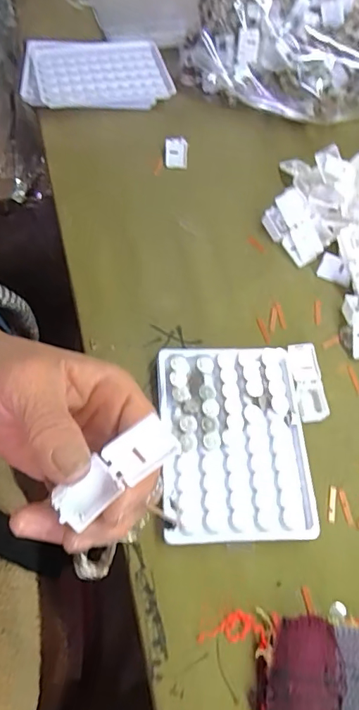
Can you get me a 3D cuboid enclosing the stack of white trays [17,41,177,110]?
[{"bbox_3d":[-0.085,-0.283,0.507,0.144,0.020,0.095,-6,62,-7],"label":"stack of white trays"}]

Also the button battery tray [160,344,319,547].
[{"bbox_3d":[0.034,0.056,0.331,0.093,0.015,0.130,-1,61,-4],"label":"button battery tray"}]

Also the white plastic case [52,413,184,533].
[{"bbox_3d":[-0.026,0.049,0.202,0.056,0.012,0.019,-41,102,11],"label":"white plastic case"}]

